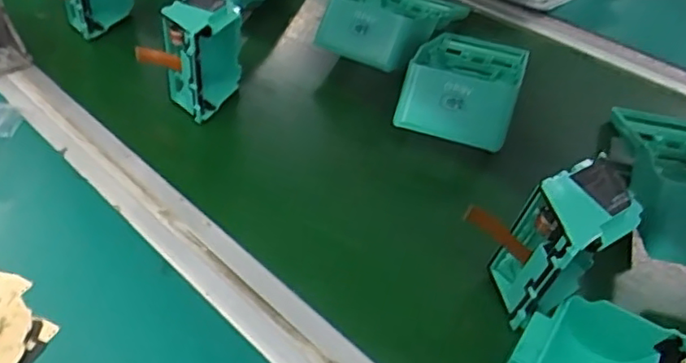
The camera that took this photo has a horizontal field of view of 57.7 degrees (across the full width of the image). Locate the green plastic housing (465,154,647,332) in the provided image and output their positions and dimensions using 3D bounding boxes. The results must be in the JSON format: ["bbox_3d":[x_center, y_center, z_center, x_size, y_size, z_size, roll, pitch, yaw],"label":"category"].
[{"bbox_3d":[0.109,0.031,0.333,0.066,0.087,0.055,-10,52,-28],"label":"green plastic housing"}]

